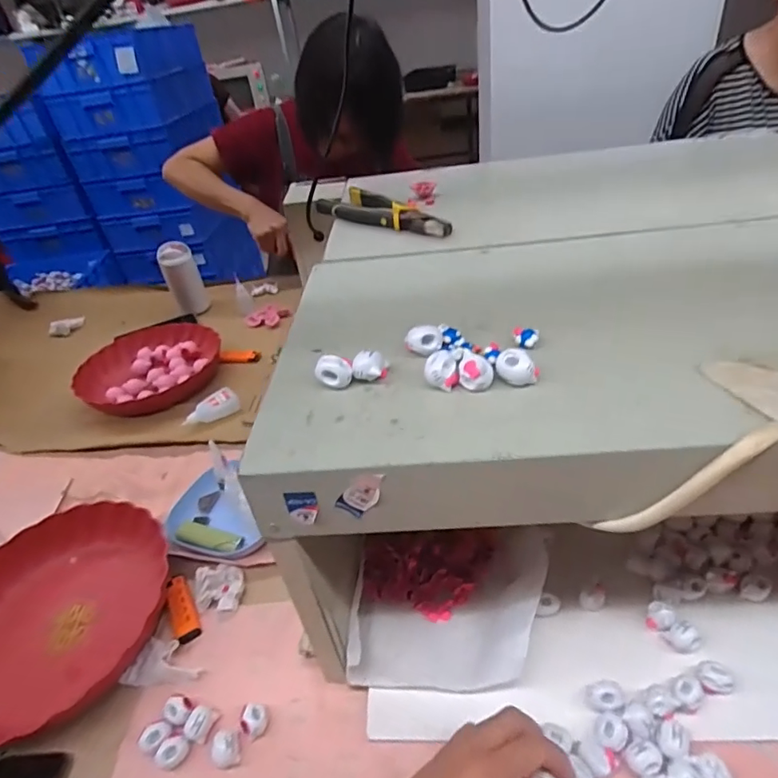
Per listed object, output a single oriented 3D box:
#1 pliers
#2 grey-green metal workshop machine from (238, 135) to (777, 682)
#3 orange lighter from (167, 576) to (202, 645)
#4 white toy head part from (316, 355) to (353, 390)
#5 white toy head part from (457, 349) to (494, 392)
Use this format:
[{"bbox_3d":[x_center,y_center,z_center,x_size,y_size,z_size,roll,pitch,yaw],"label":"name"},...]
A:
[{"bbox_3d":[0.000,-0.211,0.611,0.192,0.019,0.064,25,50,39],"label":"pliers"},{"bbox_3d":[0.241,-0.046,0.563,0.654,0.276,0.621,-8,37,3],"label":"grey-green metal workshop machine"},{"bbox_3d":[-0.214,0.229,0.530,0.024,0.016,0.071,-27,40,-20],"label":"orange lighter"},{"bbox_3d":[-0.037,-0.012,0.349,0.023,0.019,0.013,-5,37,9],"label":"white toy head part"},{"bbox_3d":[0.056,-0.012,0.333,0.022,0.018,0.023,-3,38,12],"label":"white toy head part"}]

